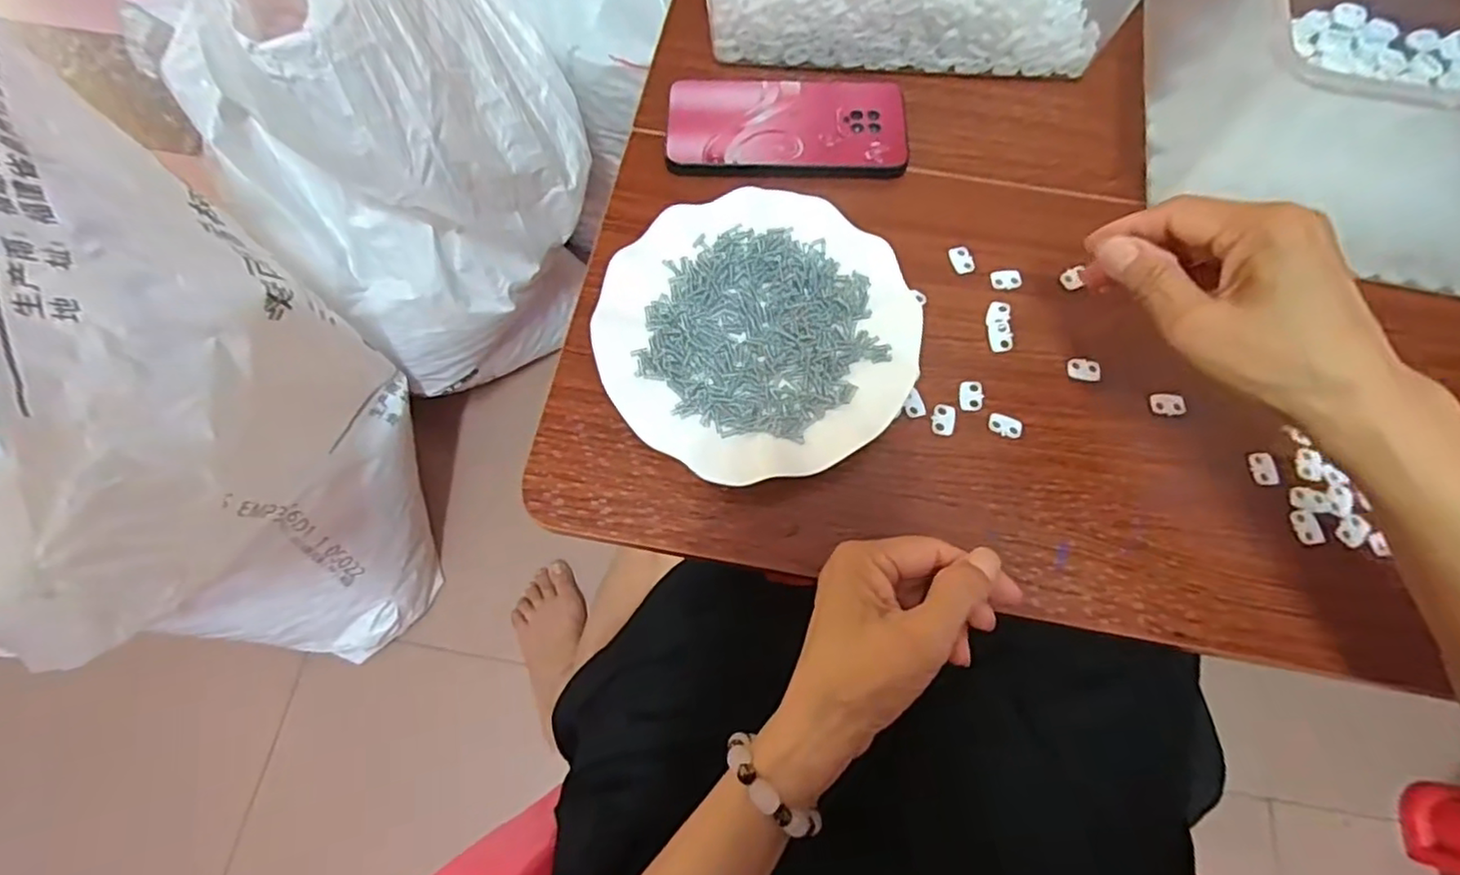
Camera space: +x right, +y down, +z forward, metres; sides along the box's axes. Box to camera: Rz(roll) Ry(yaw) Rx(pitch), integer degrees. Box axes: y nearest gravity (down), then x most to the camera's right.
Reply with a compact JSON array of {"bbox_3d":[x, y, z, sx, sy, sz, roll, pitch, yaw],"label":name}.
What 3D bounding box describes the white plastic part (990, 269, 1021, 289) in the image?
[{"bbox_3d":[0.177,-0.102,0.417,0.018,0.004,0.015,-9,70,-3],"label":"white plastic part"}]

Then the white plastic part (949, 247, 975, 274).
[{"bbox_3d":[0.150,-0.115,0.423,0.013,0.004,0.019,-8,70,-3],"label":"white plastic part"}]

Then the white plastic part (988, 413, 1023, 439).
[{"bbox_3d":[0.161,-0.007,0.382,0.019,0.004,0.012,19,71,7],"label":"white plastic part"}]

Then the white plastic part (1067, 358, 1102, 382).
[{"bbox_3d":[0.215,-0.042,0.395,0.020,0.004,0.014,5,70,2],"label":"white plastic part"}]

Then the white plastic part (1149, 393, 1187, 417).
[{"bbox_3d":[0.260,-0.020,0.388,0.018,0.006,0.013,6,70,2],"label":"white plastic part"}]

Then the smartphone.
[{"bbox_3d":[0.040,-0.217,0.453,0.162,0.007,0.084,-1,70,-1],"label":"smartphone"}]

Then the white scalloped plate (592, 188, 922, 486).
[{"bbox_3d":[0.017,-0.061,0.390,0.179,0.023,0.177,0,70,0],"label":"white scalloped plate"}]

